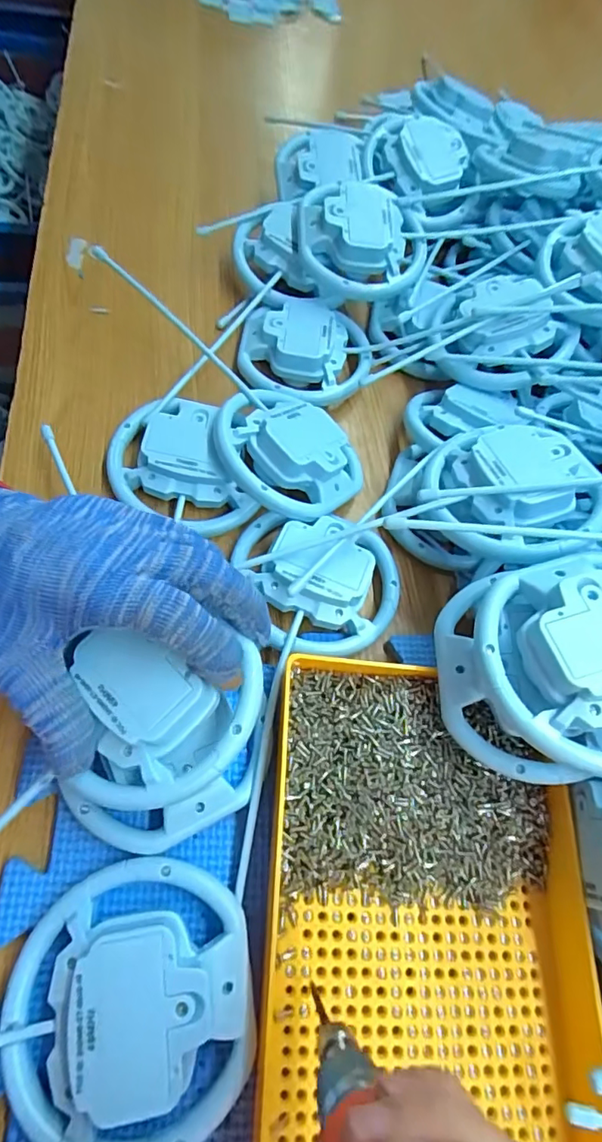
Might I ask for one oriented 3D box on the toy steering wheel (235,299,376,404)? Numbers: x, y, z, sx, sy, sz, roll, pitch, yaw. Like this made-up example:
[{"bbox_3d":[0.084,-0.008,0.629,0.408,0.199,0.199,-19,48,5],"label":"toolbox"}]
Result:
[{"bbox_3d":[0.003,-0.164,0.381,0.096,0.025,0.085,1,66,-10],"label":"toy steering wheel"}]

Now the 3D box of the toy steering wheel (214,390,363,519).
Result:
[{"bbox_3d":[-0.011,-0.079,0.329,0.094,0.026,0.079,48,50,4],"label":"toy steering wheel"}]

